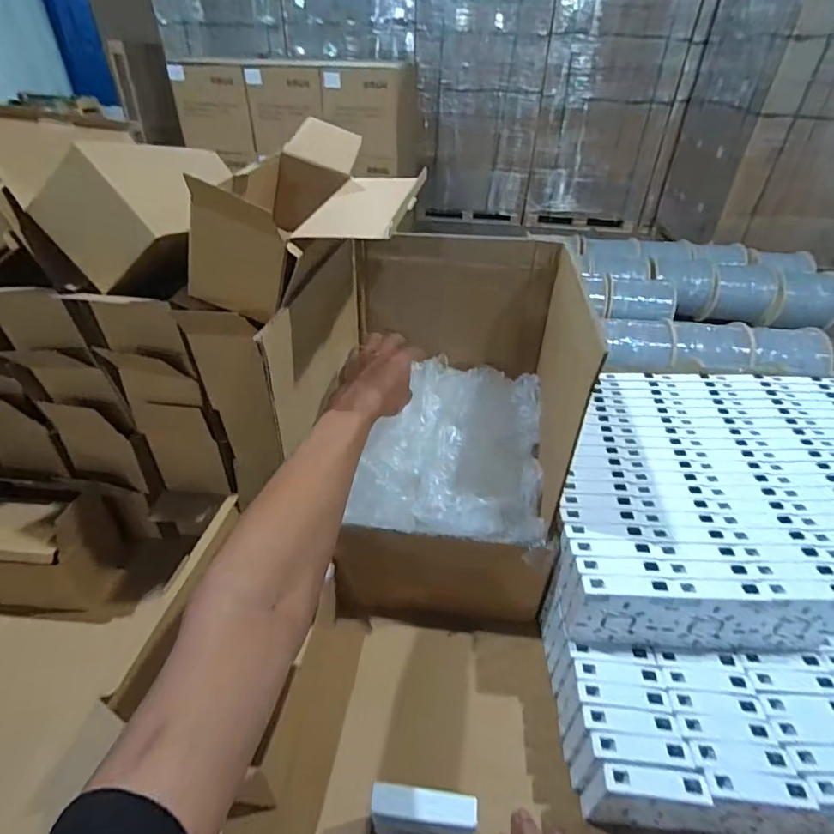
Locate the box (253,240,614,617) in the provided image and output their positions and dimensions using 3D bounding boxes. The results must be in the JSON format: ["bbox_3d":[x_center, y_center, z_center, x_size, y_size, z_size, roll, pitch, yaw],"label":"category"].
[{"bbox_3d":[0.036,0.000,0.616,0.305,0.334,0.339,7,38,7],"label":"box"}]

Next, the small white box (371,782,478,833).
[{"bbox_3d":[0.006,0.339,0.413,0.083,0.077,0.025,4,38,4],"label":"small white box"}]

